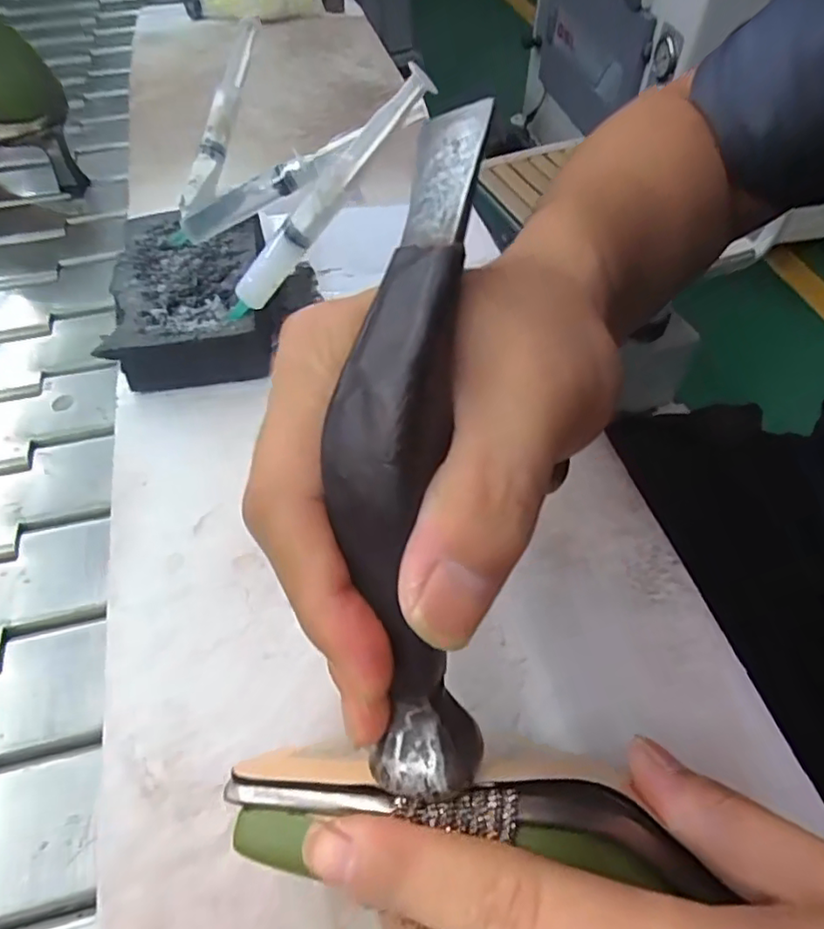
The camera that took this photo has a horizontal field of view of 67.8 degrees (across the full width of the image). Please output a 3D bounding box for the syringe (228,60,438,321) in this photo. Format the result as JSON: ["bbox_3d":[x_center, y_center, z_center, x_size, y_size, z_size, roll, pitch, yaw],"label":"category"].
[{"bbox_3d":[-0.046,-0.120,0.289,0.017,0.150,0.011,23,40,-39],"label":"syringe"}]

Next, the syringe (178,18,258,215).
[{"bbox_3d":[-0.118,-0.217,0.384,0.014,0.019,0.134,11,79,10],"label":"syringe"}]

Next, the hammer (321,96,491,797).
[{"bbox_3d":[0.000,-0.006,0.142,0.033,0.038,0.167,2,91,3],"label":"hammer"}]

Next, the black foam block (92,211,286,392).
[{"bbox_3d":[-0.125,-0.101,0.360,0.084,0.034,0.120,-6,53,-5],"label":"black foam block"}]

